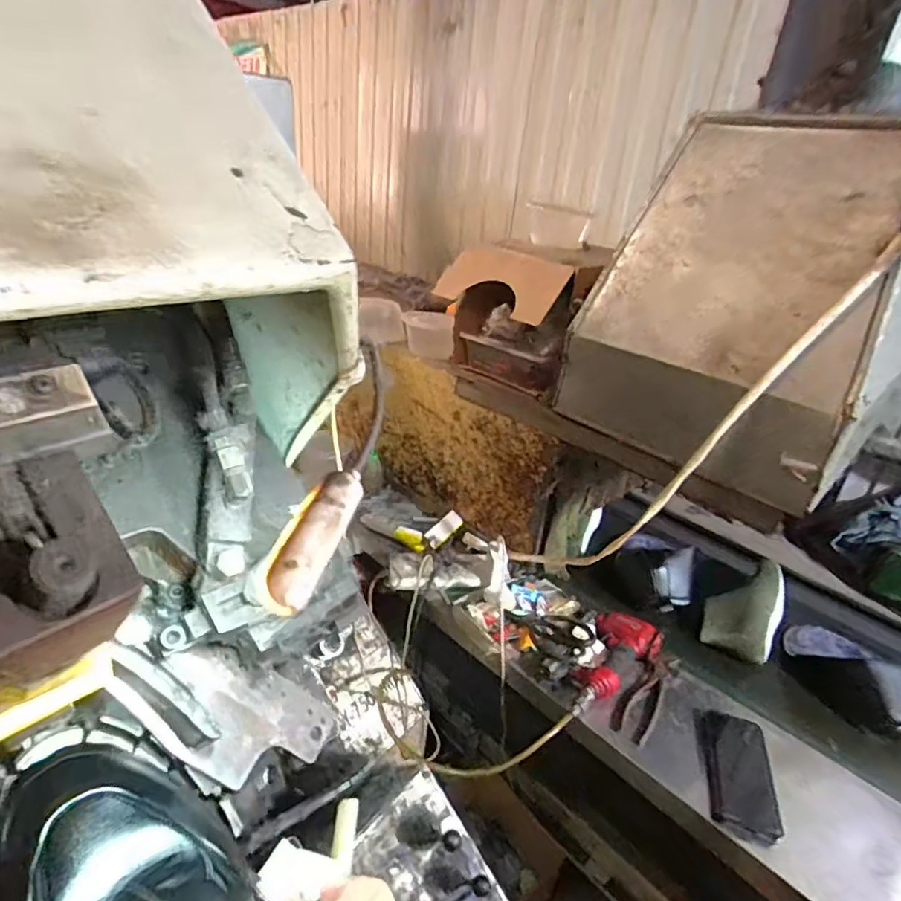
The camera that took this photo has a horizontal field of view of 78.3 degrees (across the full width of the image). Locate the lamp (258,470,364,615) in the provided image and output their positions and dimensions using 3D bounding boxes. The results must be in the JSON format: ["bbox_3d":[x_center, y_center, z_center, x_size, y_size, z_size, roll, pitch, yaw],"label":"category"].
[{"bbox_3d":[-0.062,0.038,0.263,0.021,0.019,0.094,10,28,6],"label":"lamp"}]

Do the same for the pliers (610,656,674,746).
[{"bbox_3d":[0.325,0.399,0.915,0.058,0.019,0.200,24,33,30],"label":"pliers"}]

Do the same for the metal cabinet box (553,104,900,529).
[{"bbox_3d":[0.553,-0.250,0.934,0.526,0.490,0.441,-21,38,-41],"label":"metal cabinet box"}]

